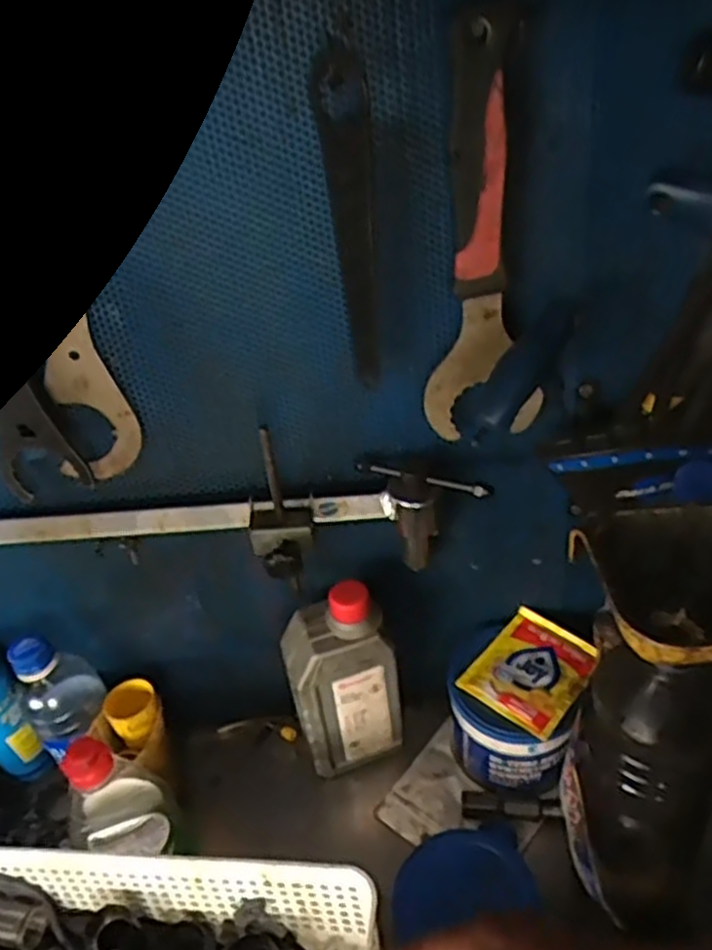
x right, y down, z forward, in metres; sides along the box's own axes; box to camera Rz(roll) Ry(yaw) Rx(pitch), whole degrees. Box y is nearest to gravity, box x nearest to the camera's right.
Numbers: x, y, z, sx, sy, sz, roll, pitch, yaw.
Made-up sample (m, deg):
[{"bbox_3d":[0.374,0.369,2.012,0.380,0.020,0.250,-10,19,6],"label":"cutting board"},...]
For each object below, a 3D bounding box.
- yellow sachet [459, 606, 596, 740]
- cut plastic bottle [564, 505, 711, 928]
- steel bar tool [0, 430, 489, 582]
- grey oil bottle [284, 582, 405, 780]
[{"bbox_3d":[0.137,0.151,0.584,0.079,0.015,0.093,23,46,36],"label":"yellow sachet"},{"bbox_3d":[0.172,0.140,0.424,0.115,0.234,0.103,-30,41,-27],"label":"cut plastic bottle"},{"bbox_3d":[-0.125,0.047,0.520,0.428,0.072,0.064,-8,36,1],"label":"steel bar tool"},{"bbox_3d":[-0.012,0.160,0.595,0.083,0.169,0.052,-15,36,-9],"label":"grey oil bottle"}]

